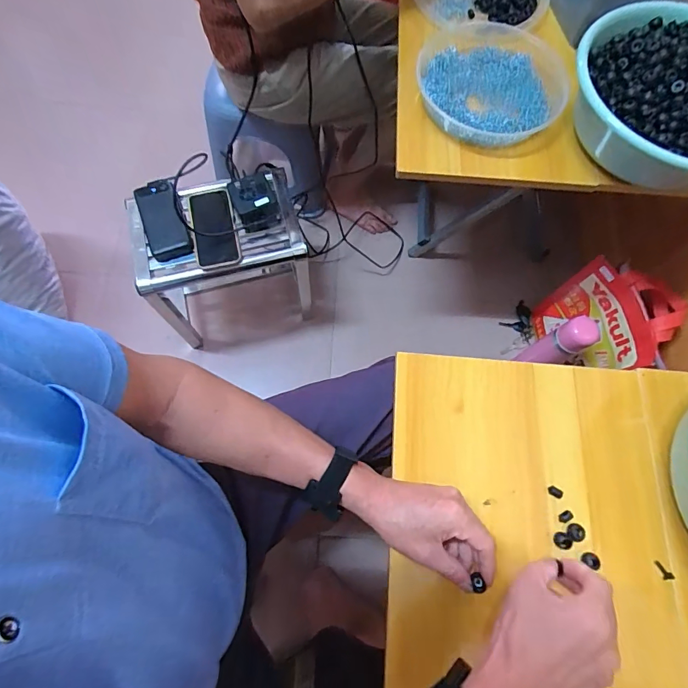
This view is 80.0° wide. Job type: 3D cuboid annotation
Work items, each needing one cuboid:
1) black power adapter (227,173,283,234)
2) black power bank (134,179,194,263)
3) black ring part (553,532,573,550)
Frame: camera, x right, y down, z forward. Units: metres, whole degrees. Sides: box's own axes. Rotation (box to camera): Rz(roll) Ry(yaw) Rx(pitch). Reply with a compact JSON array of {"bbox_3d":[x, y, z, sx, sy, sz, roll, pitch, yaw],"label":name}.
[{"bbox_3d":[-0.162,-0.256,0.745,0.071,0.062,0.080,-25,73,-10],"label":"black power adapter"},{"bbox_3d":[-0.319,-0.219,0.723,0.070,0.022,0.138,-19,86,-8],"label":"black power bank"},{"bbox_3d":[0.233,0.209,0.436,0.016,0.005,0.016,0,70,-1],"label":"black ring part"}]

